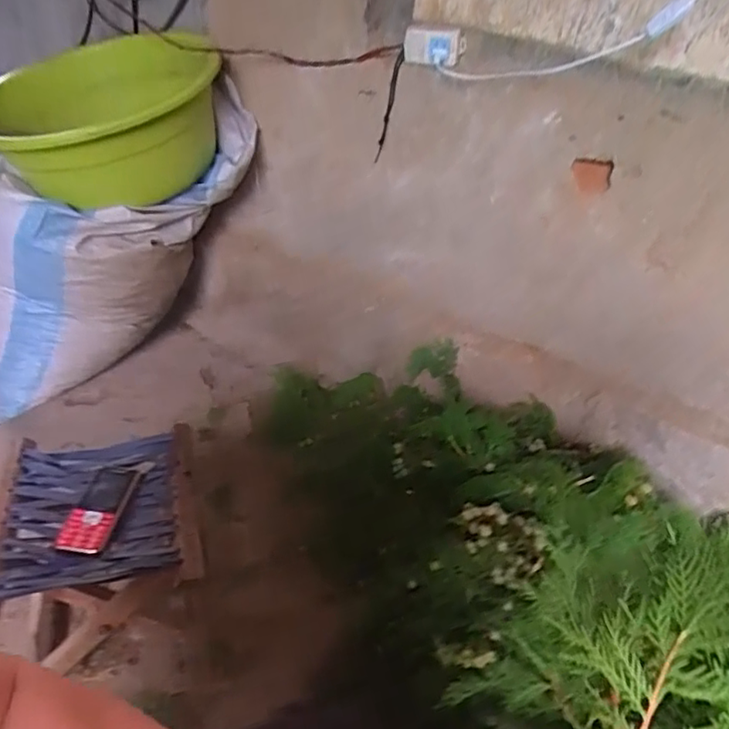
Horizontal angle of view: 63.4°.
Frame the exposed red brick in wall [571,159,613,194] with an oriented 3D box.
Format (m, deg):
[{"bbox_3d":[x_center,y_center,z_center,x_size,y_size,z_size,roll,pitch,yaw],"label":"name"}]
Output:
[{"bbox_3d":[0.355,-0.296,0.927,0.062,0.051,0.011,17,35,14],"label":"exposed red brick in wall"}]

